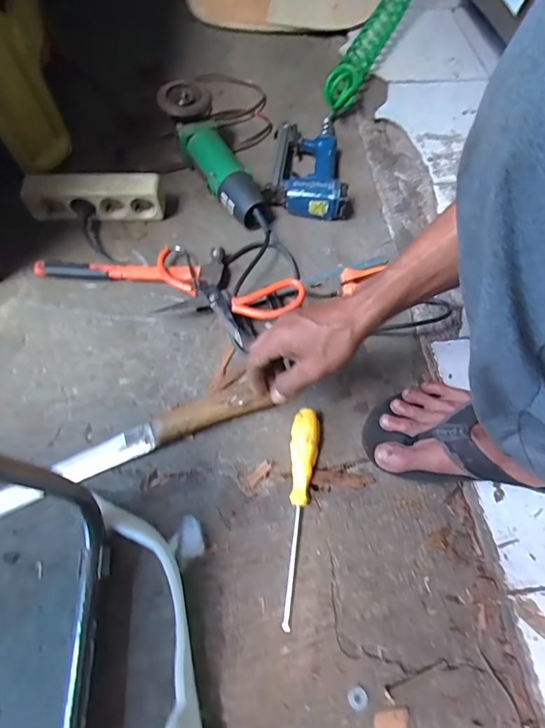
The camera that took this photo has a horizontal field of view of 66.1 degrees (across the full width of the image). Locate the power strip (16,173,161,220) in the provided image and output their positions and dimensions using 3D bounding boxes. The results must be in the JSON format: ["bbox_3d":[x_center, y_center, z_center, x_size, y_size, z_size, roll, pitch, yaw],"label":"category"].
[{"bbox_3d":[-0.267,-0.250,0.633,0.200,0.065,0.047,-6,63,-5],"label":"power strip"}]

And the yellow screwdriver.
[{"bbox_3d":[0.029,0.156,0.454,0.031,0.028,0.220,6,63,2],"label":"yellow screwdriver"}]

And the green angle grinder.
[{"bbox_3d":[-0.086,-0.325,0.655,0.079,0.099,0.277,-29,67,-15],"label":"green angle grinder"}]

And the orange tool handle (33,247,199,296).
[{"bbox_3d":[-0.211,-0.137,0.591,0.222,0.029,0.070,9,63,3],"label":"orange tool handle"}]

